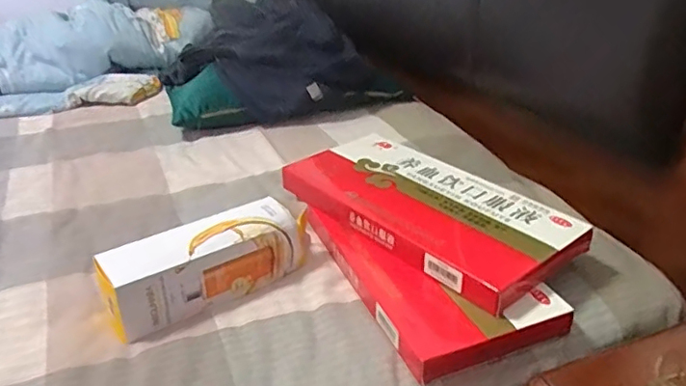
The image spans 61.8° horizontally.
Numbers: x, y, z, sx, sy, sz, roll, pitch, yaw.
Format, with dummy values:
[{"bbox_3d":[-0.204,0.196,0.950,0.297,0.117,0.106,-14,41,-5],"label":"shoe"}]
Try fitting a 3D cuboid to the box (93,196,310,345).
[{"bbox_3d":[-0.132,0.066,0.593,0.221,0.062,0.065,-18,33,-31],"label":"box"}]

